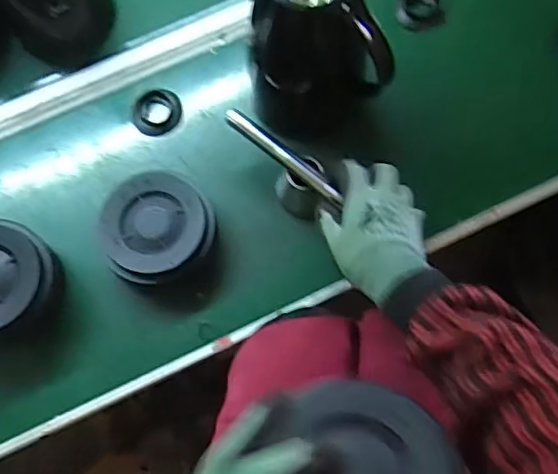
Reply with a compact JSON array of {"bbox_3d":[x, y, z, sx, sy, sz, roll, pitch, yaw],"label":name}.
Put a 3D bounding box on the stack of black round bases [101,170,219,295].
[{"bbox_3d":[-0.132,-0.002,0.633,0.120,0.052,0.120,27,78,8],"label":"stack of black round bases"}]

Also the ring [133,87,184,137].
[{"bbox_3d":[-0.144,-0.149,0.684,0.054,0.013,0.057,0,75,2],"label":"ring"}]

